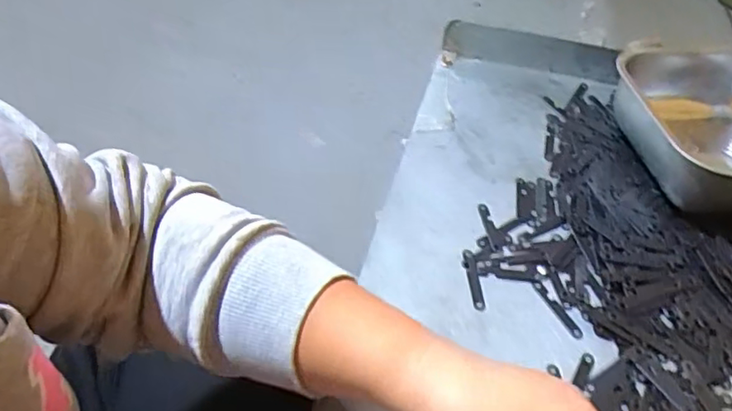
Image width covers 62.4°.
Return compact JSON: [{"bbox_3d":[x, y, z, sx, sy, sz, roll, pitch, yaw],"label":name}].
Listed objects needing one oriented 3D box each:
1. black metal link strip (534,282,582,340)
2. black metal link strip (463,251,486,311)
[{"bbox_3d":[0.142,0.077,0.446,0.008,0.004,0.051,-23,56,-14],"label":"black metal link strip"},{"bbox_3d":[0.082,0.056,0.459,0.008,0.004,0.052,-2,49,-4],"label":"black metal link strip"}]

